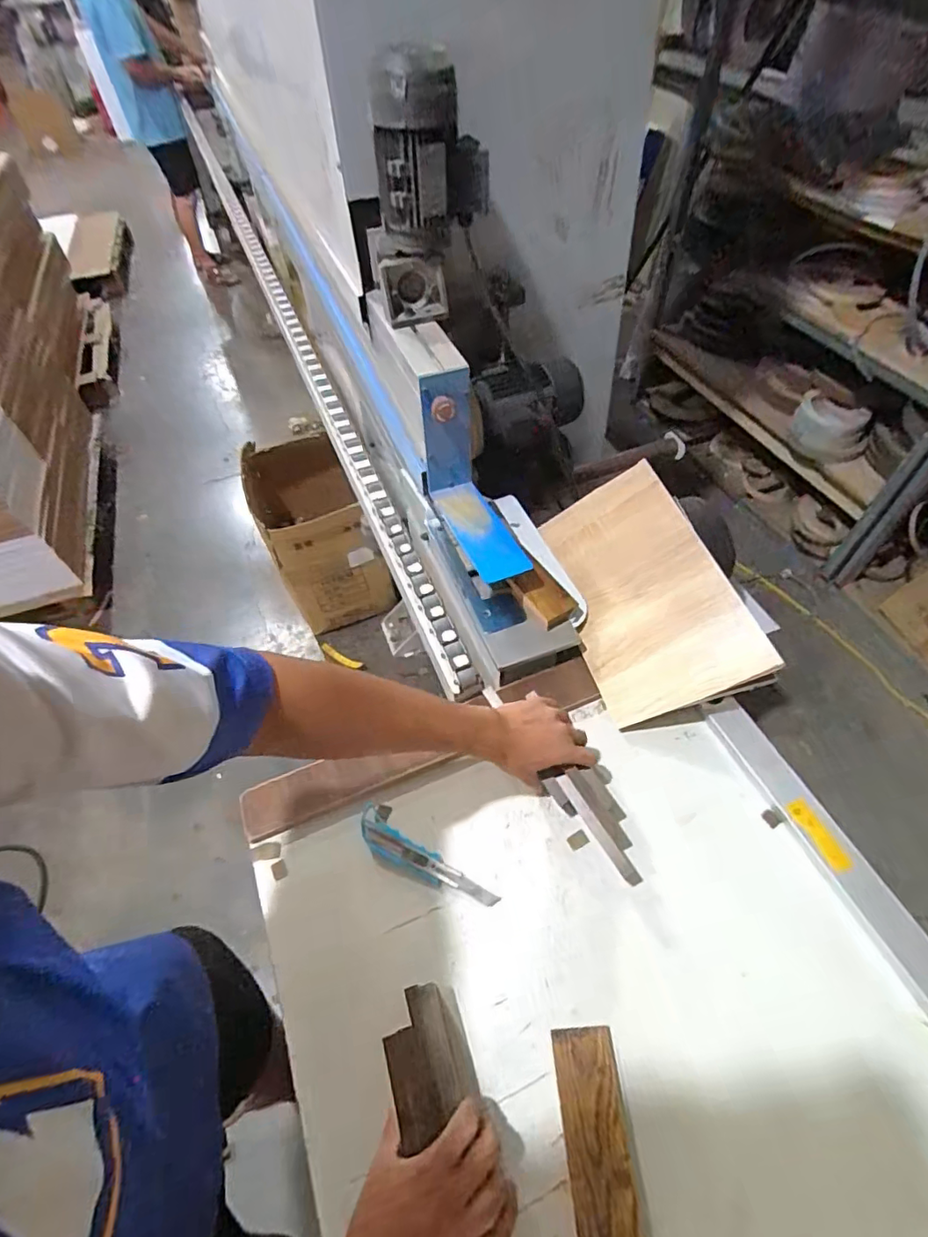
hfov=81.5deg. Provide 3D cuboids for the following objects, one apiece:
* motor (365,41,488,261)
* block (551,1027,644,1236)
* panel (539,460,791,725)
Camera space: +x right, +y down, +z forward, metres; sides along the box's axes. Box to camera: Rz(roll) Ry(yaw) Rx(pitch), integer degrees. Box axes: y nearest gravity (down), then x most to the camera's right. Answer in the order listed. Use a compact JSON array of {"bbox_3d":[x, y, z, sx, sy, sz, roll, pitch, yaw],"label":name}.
[{"bbox_3d":[-0.044,-0.637,0.736,0.154,0.210,0.134,-4,54,0],"label":"motor"},{"bbox_3d":[0.129,0.512,0.525,0.063,0.031,0.177,-4,54,0],"label":"block"},{"bbox_3d":[0.265,-0.047,0.829,0.223,0.014,0.384,-32,57,24],"label":"panel"}]

